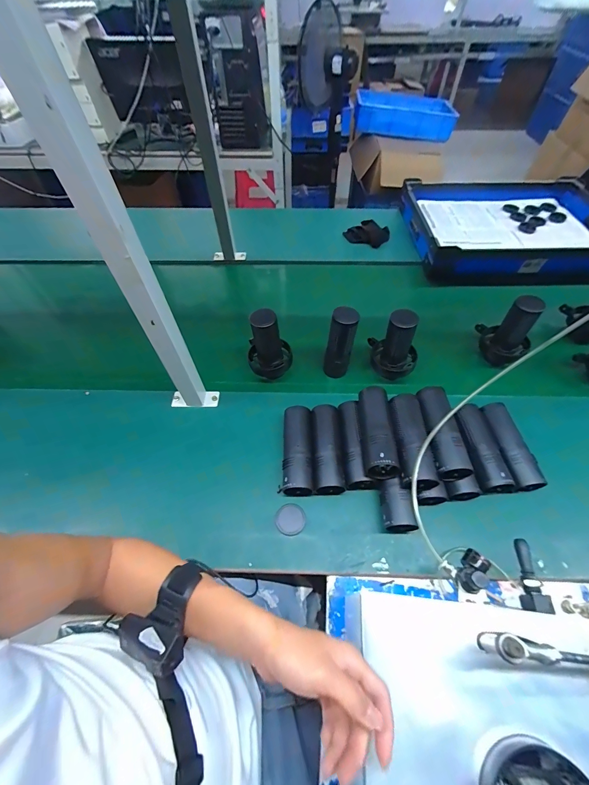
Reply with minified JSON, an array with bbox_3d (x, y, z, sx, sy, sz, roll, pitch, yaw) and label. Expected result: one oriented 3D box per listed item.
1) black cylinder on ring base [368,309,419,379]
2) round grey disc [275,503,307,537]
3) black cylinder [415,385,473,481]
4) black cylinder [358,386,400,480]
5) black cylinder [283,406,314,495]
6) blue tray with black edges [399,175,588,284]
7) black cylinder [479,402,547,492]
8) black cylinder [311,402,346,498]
[{"bbox_3d":[0.215,-0.107,0.663,0.110,0.153,0.083,18,58,12],"label":"black cylinder on ring base"},{"bbox_3d":[-0.007,0.222,0.543,0.051,0.011,0.053,0,56,0],"label":"round grey disc"},{"bbox_3d":[0.254,0.064,0.553,0.062,0.050,0.168,-3,57,-2],"label":"black cylinder"},{"bbox_3d":[0.144,0.065,0.561,0.059,0.066,0.170,0,56,0],"label":"black cylinder"},{"bbox_3d":[0.006,0.109,0.594,0.055,0.050,0.166,0,56,0],"label":"black cylinder"},{"bbox_3d":[0.730,-0.583,1.057,0.691,0.094,0.560,1,56,1],"label":"blue tray with black edges"},{"bbox_3d":[0.391,0.094,0.574,0.051,0.041,0.159,-7,53,-5],"label":"black cylinder"},{"bbox_3d":[0.061,0.106,0.598,0.058,0.052,0.170,-1,56,0],"label":"black cylinder"}]

